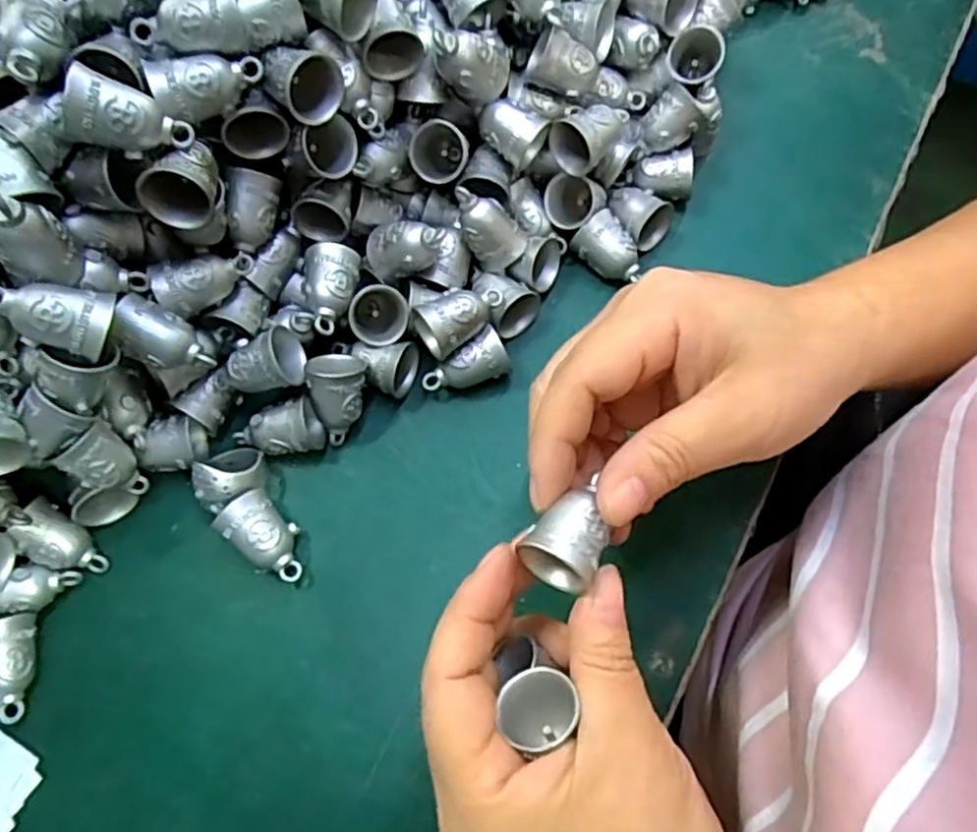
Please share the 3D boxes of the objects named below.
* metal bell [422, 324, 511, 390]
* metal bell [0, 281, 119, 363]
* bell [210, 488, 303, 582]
[{"bbox_3d":[-0.009,-0.020,0.307,0.036,0.021,0.018,-29,73,-10],"label":"metal bell"},{"bbox_3d":[-0.147,-0.034,0.238,0.037,0.020,0.022,13,91,-22],"label":"metal bell"},{"bbox_3d":[-0.088,0.049,0.284,0.037,0.019,0.022,43,75,13],"label":"bell"}]

